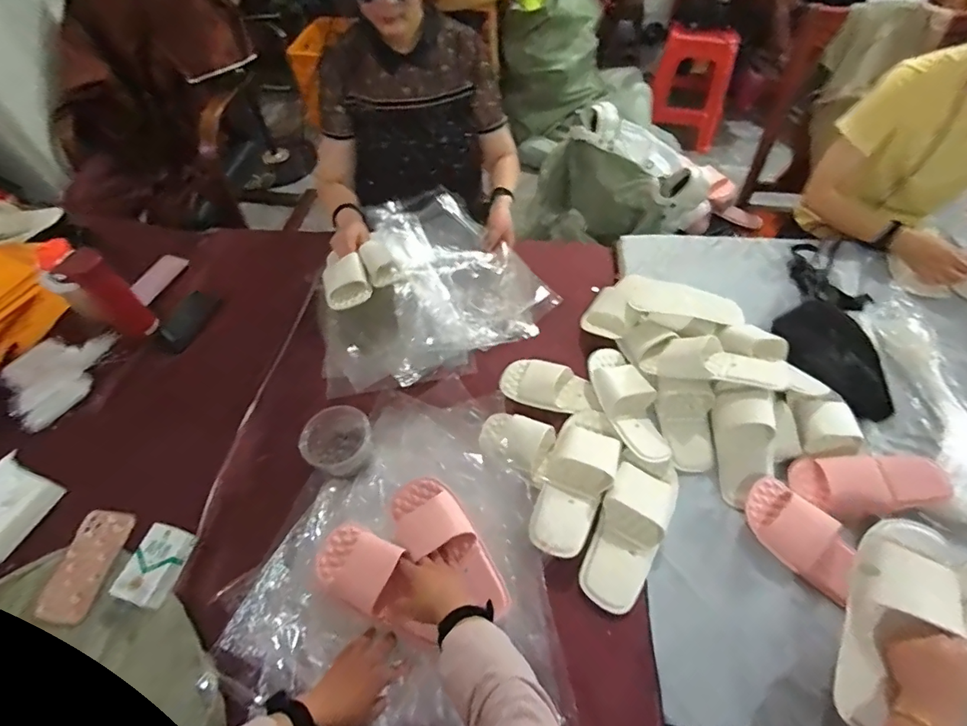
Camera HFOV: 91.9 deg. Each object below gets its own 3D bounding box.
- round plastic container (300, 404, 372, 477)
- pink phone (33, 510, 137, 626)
[{"bbox_3d":[-0.249,0.131,0.803,0.106,0.053,0.110,-1,56,1],"label":"round plastic container"},{"bbox_3d":[-0.620,0.314,0.731,0.071,0.011,0.160,15,55,-8],"label":"pink phone"}]

